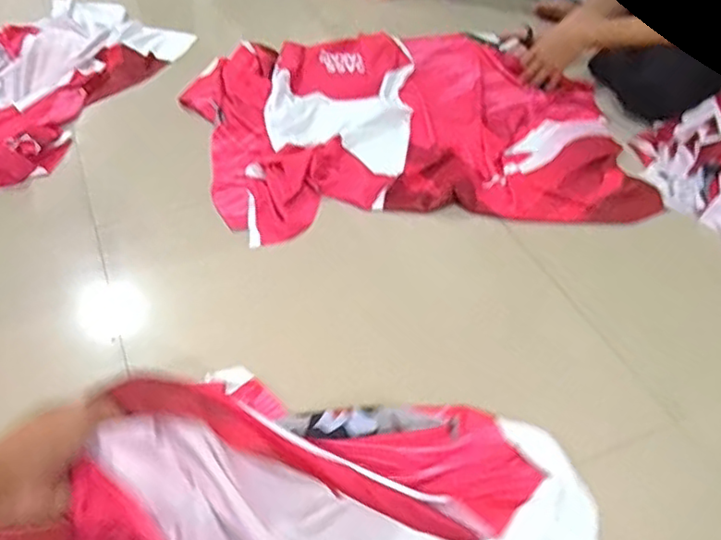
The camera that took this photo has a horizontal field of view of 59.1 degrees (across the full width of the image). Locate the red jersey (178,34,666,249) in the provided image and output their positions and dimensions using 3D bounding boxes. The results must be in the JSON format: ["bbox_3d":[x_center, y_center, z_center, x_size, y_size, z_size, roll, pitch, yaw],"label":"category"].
[{"bbox_3d":[0.086,-0.297,1.225,0.765,0.032,0.638,-3,46,-6],"label":"red jersey"}]

